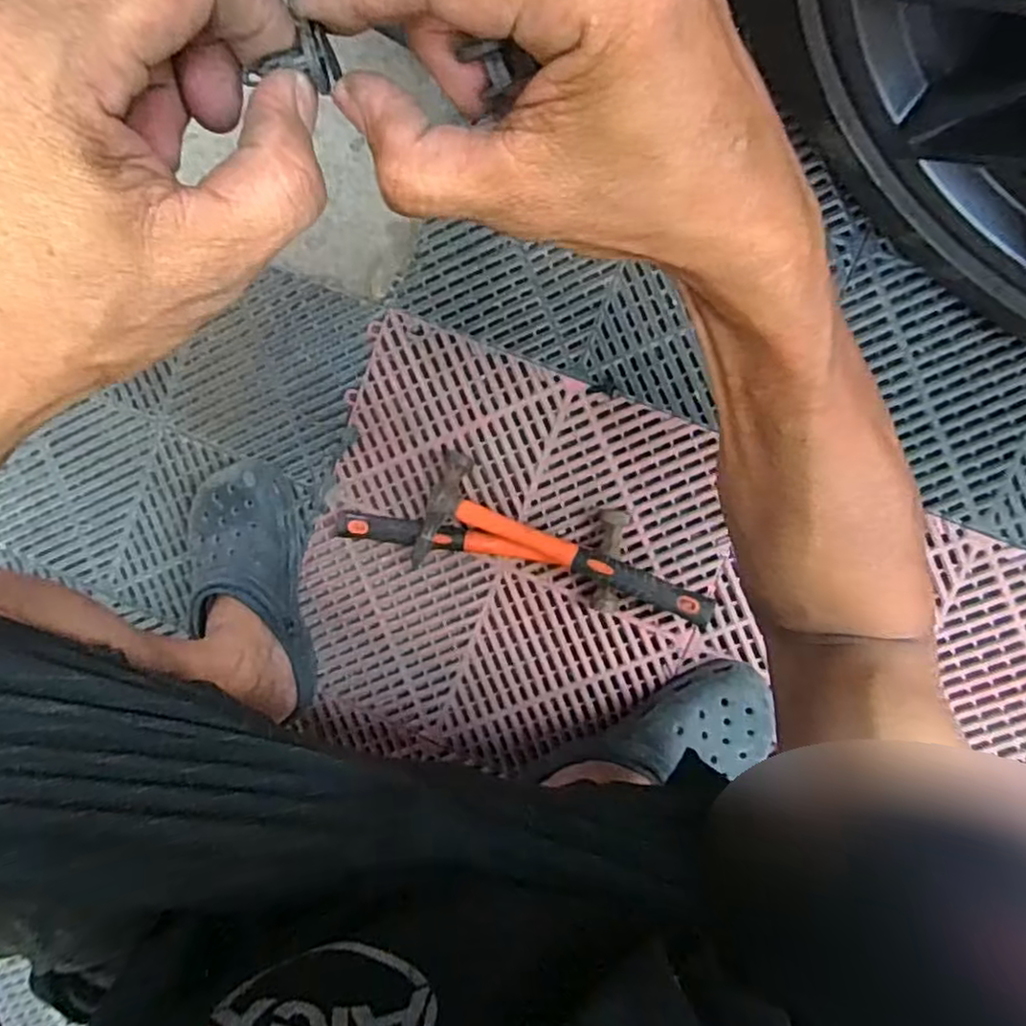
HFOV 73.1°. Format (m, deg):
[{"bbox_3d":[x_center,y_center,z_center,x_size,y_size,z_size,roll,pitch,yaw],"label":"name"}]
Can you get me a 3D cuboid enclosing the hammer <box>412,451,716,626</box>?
[{"bbox_3d":[0.046,0.037,0.653,0.286,0.060,0.108,19,96,6],"label":"hammer"}]

